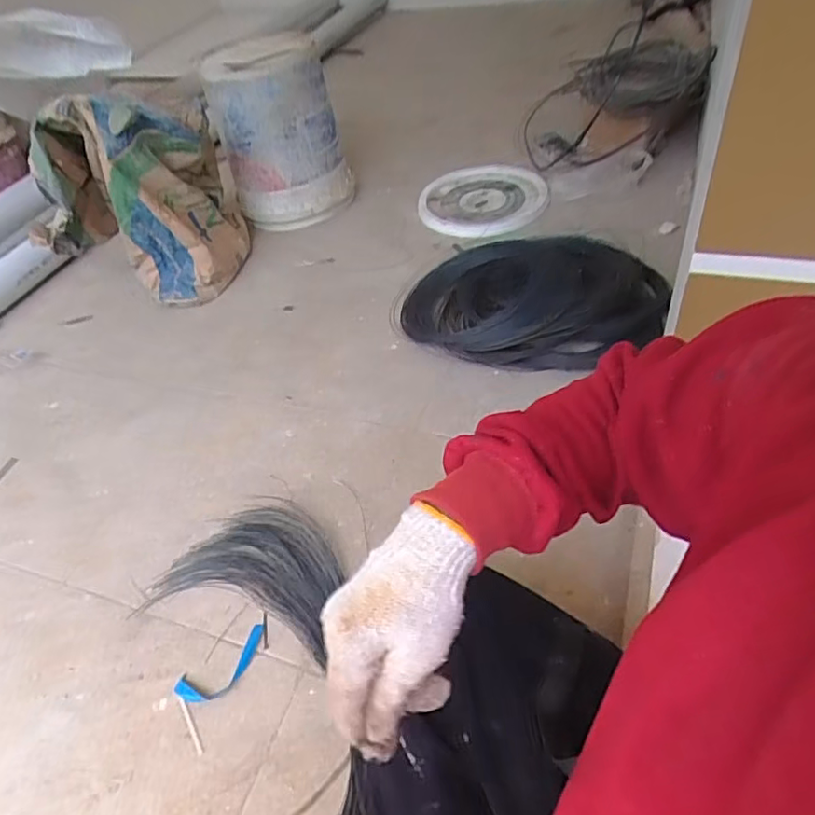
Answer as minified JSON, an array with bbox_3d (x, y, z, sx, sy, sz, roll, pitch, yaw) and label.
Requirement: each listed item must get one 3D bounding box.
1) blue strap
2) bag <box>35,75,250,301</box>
[{"bbox_3d":[-0.221,0.314,0.714,0.117,0.009,0.047,-31,48,-20],"label":"blue strap"},{"bbox_3d":[-0.511,-0.402,1.099,0.383,0.397,0.236,-24,46,-14],"label":"bag"}]

